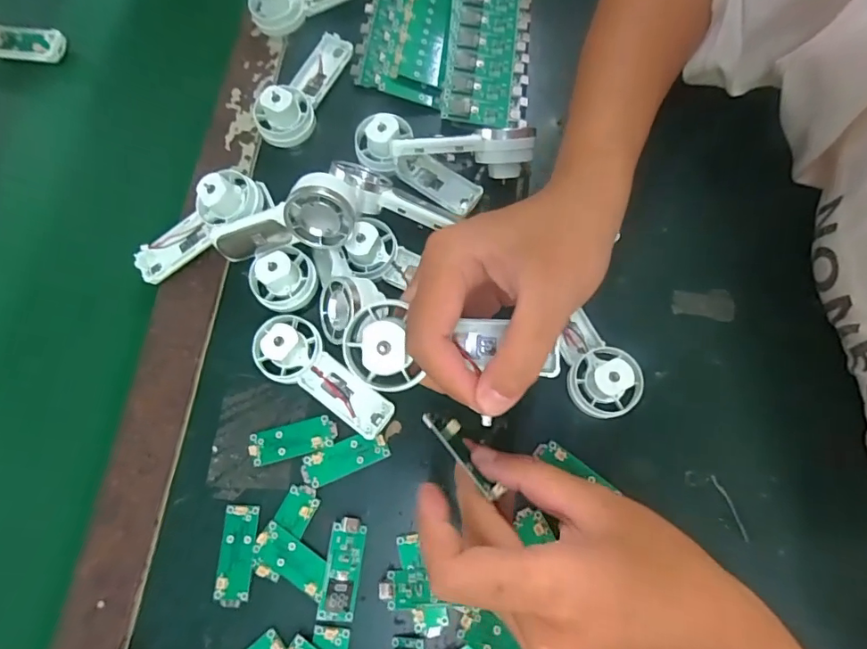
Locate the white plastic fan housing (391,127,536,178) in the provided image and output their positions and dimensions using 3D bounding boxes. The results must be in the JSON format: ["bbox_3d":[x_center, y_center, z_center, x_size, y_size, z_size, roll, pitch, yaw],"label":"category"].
[{"bbox_3d":[0.020,-0.110,0.324,0.086,0.040,0.024,2,74,2],"label":"white plastic fan housing"}]

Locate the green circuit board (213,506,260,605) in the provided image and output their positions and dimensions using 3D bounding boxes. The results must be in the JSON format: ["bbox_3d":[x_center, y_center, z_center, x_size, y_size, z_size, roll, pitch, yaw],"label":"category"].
[{"bbox_3d":[-0.110,0.128,0.281,0.020,0.004,0.051,3,74,3],"label":"green circuit board"}]

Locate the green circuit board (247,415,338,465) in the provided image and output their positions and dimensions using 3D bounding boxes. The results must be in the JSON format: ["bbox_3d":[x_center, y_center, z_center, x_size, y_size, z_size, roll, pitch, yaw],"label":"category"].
[{"bbox_3d":[-0.083,0.068,0.297,0.051,0.006,0.019,-14,74,-2],"label":"green circuit board"}]

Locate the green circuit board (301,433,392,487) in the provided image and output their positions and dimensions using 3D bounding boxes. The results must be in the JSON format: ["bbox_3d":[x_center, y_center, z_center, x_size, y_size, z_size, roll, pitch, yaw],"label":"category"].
[{"bbox_3d":[-0.052,0.077,0.293,0.050,0.004,0.019,-22,74,-5],"label":"green circuit board"}]

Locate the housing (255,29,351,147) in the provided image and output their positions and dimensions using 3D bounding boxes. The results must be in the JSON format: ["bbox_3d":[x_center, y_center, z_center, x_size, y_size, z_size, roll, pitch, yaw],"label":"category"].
[{"bbox_3d":[-0.092,-0.169,0.351,0.039,0.032,0.094,21,75,7],"label":"housing"}]

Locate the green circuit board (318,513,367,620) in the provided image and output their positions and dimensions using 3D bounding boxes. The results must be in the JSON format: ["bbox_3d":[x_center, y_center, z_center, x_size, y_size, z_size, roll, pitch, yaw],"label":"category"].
[{"bbox_3d":[-0.050,0.134,0.277,0.019,0.005,0.052,7,74,4],"label":"green circuit board"}]

